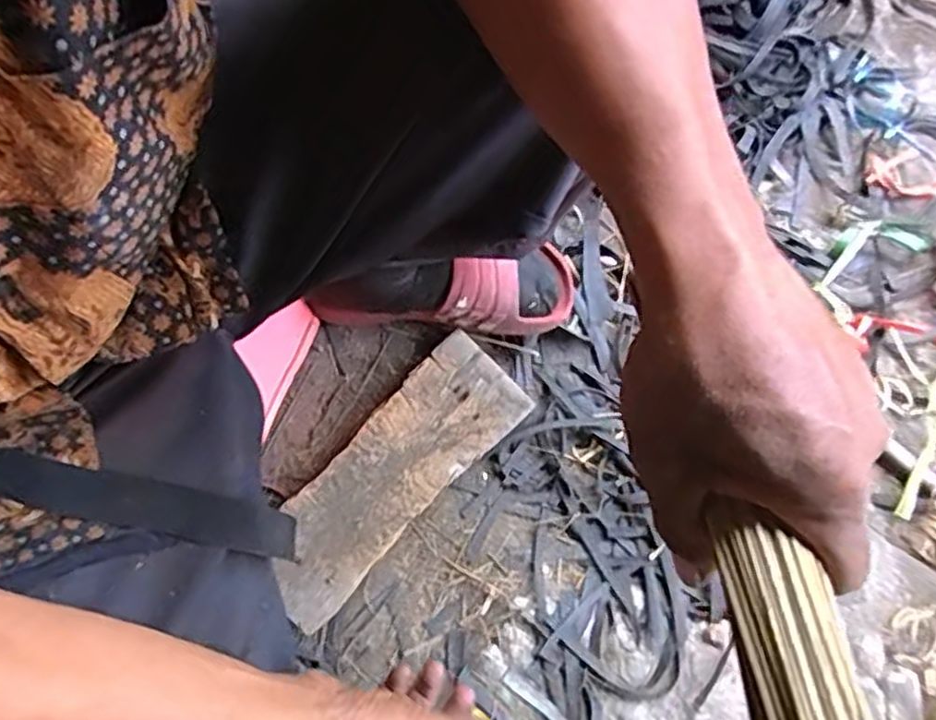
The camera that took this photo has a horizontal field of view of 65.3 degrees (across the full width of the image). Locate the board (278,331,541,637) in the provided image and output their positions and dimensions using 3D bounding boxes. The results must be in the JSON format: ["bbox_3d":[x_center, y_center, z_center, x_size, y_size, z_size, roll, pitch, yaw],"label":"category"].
[{"bbox_3d":[-0.076,0.110,0.701,0.103,0.019,0.295,44,87,9],"label":"board"}]

